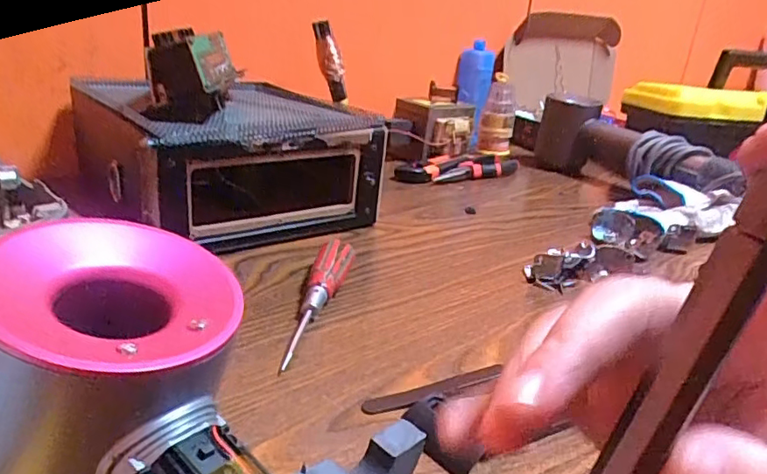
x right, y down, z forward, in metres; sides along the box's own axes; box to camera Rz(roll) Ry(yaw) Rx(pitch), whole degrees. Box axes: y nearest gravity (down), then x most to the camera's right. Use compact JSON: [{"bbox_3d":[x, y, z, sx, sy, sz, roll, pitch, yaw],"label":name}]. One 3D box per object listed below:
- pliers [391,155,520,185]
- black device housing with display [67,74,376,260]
[{"bbox_3d":[0.105,-0.088,0.745,0.203,0.029,0.056,-7,27,-31],"label":"pliers"},{"bbox_3d":[-0.137,-0.070,0.506,0.219,0.105,0.181,-9,28,-35],"label":"black device housing with display"}]

